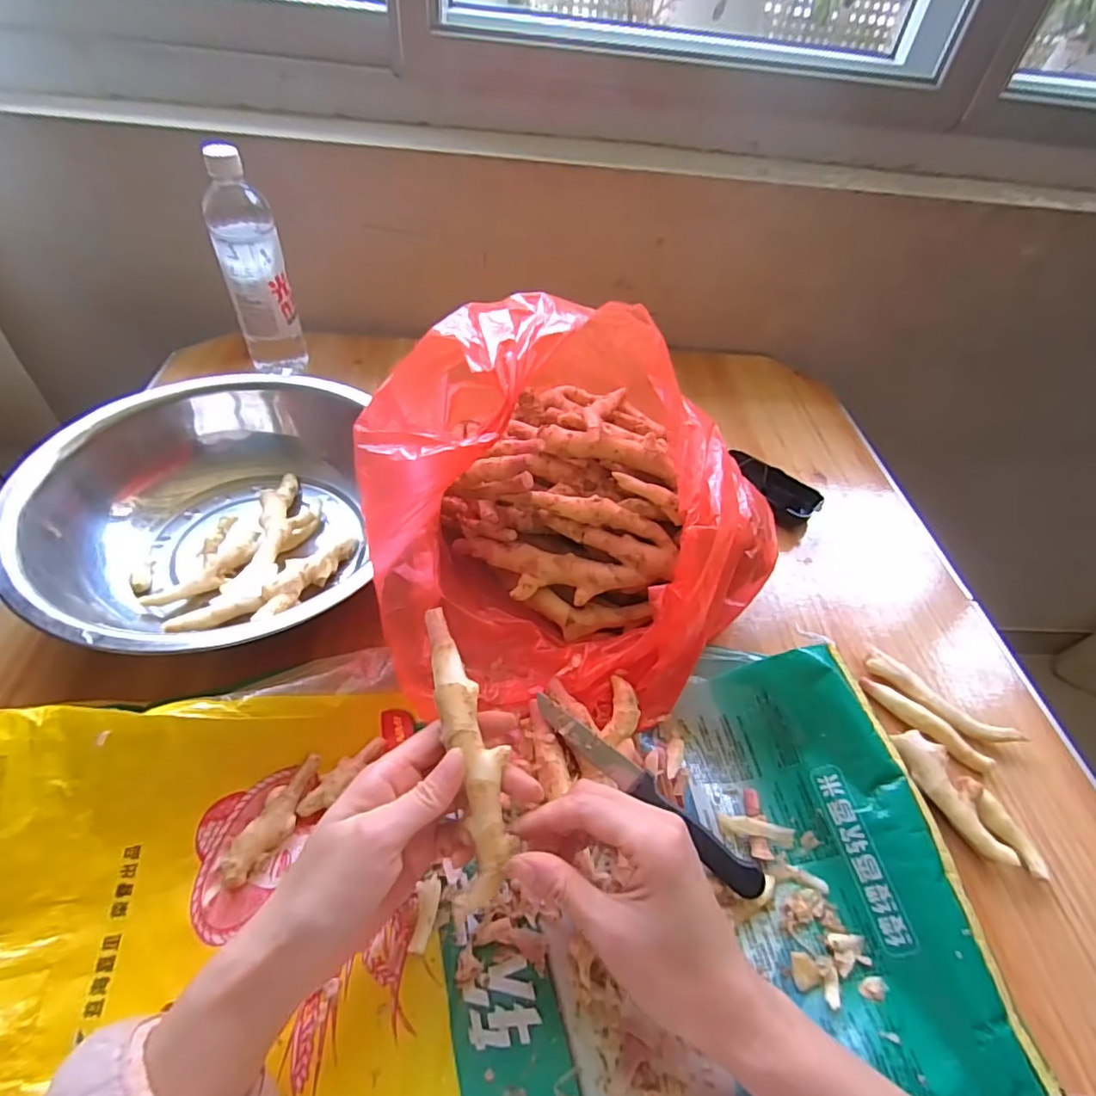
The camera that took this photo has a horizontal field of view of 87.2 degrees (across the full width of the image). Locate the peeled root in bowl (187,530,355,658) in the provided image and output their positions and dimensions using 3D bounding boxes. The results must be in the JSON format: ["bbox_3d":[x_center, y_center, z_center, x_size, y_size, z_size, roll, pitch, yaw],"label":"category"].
[{"bbox_3d":[-0.204,0.023,0.481,0.028,0.017,0.105,22,49,13],"label":"peeled root in bowl"}]

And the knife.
[{"bbox_3d":[0.061,0.157,0.378,0.176,0.016,0.017,36,54,22],"label":"knife"}]

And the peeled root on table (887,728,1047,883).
[{"bbox_3d":[0.290,0.179,0.402,0.037,0.022,0.107,-21,54,-24],"label":"peeled root on table"}]

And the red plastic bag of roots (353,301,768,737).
[{"bbox_3d":[0.039,-0.048,0.437,0.290,0.218,0.320,16,48,7],"label":"red plastic bag of roots"}]

